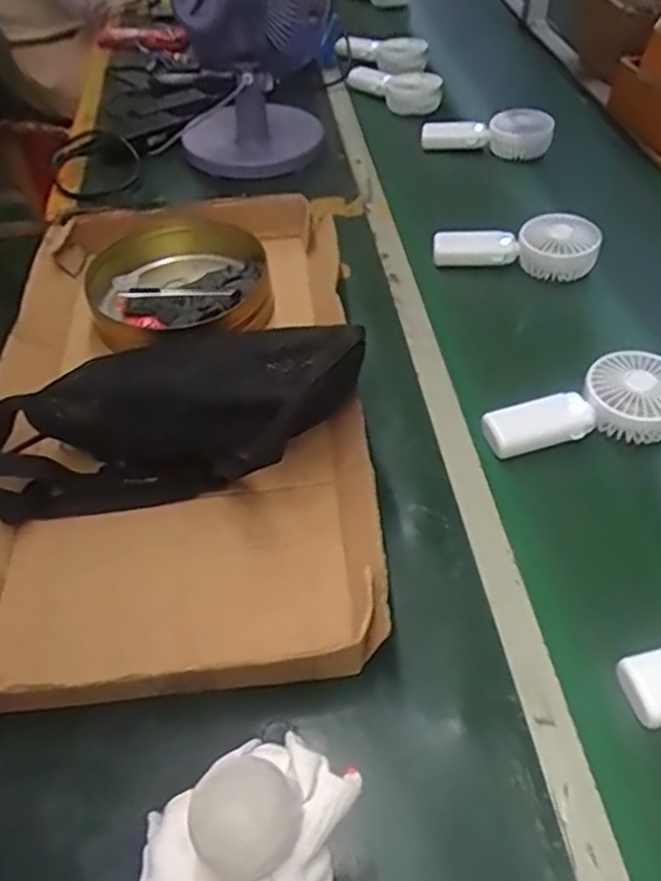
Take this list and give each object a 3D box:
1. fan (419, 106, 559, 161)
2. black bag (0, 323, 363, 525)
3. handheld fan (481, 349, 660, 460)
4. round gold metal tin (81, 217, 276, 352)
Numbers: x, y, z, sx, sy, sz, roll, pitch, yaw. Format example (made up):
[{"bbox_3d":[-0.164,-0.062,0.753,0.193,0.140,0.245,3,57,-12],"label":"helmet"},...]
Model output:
[{"bbox_3d":[0.237,-0.455,1.028,0.188,0.066,0.063,-7,47,-4],"label":"fan"},{"bbox_3d":[-0.156,-0.016,0.573,0.379,0.099,0.141,-17,48,3],"label":"black bag"},{"bbox_3d":[0.230,-0.028,0.619,0.182,0.047,0.079,-13,48,-9],"label":"handheld fan"},{"bbox_3d":[-0.164,-0.166,0.738,0.207,0.058,0.199,-1,47,1],"label":"round gold metal tin"}]

